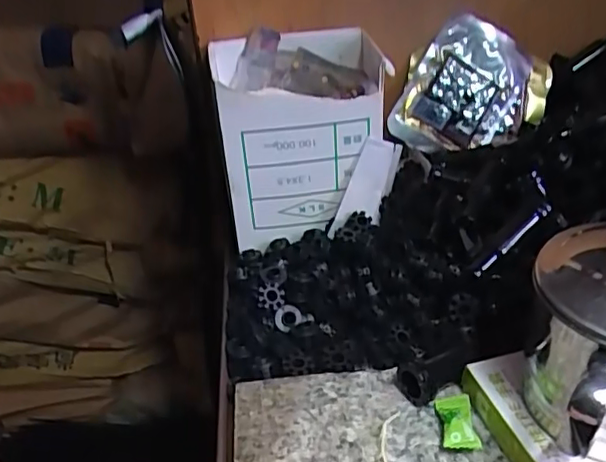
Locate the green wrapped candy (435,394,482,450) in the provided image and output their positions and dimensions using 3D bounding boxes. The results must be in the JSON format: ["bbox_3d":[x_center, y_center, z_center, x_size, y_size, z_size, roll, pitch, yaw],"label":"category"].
[{"bbox_3d":[0.081,0.100,0.314,0.018,0.010,0.032,-3,32,5],"label":"green wrapped candy"}]

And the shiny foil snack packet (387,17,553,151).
[{"bbox_3d":[0.135,-0.108,0.473,0.108,0.105,0.018,20,6,2],"label":"shiny foil snack packet"}]

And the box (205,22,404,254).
[{"bbox_3d":[-0.001,-0.072,0.465,0.136,0.138,0.115,-9,32,-4],"label":"box"}]

